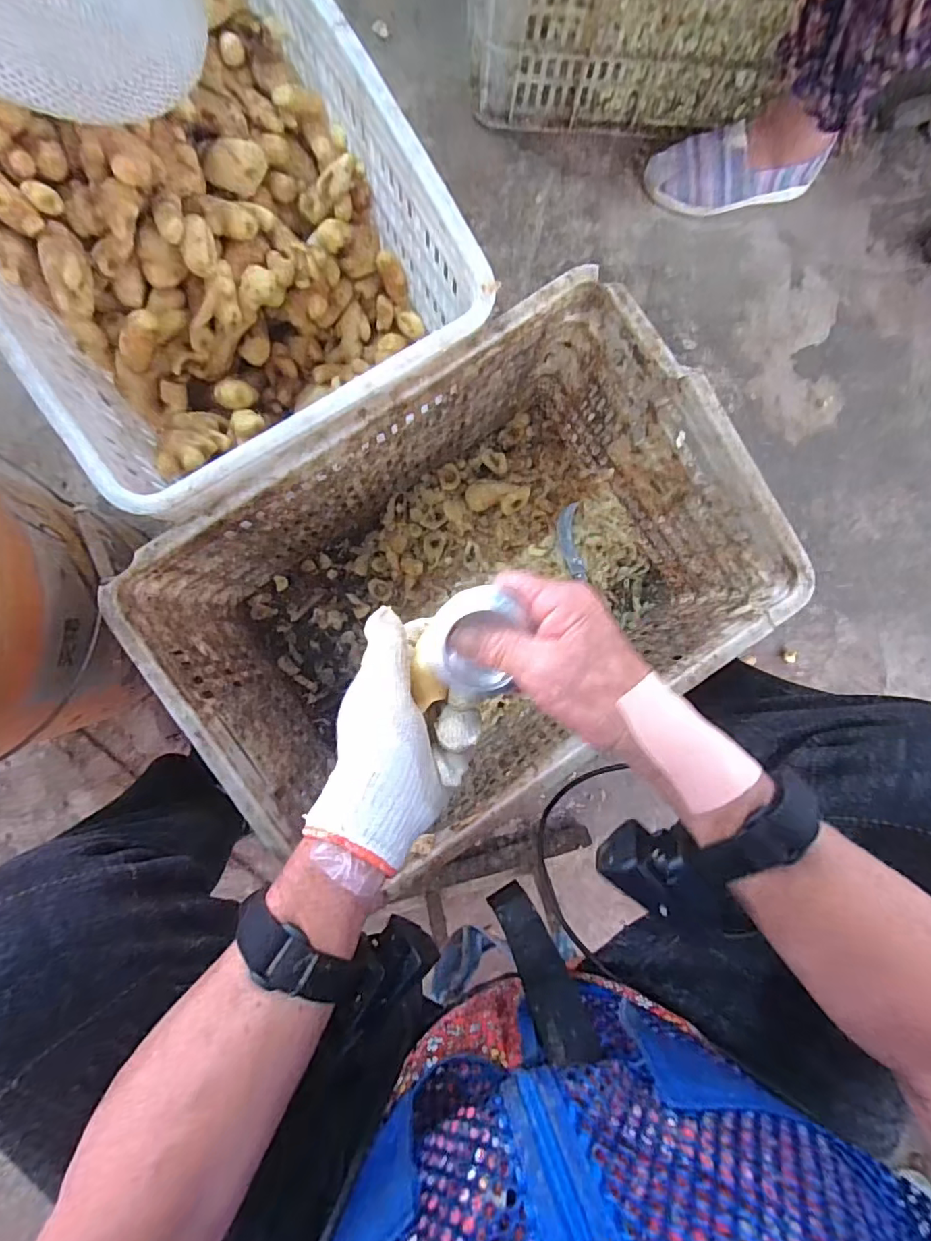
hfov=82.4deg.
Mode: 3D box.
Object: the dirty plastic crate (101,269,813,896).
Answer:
[{"bbox_3d":[0.000,-0.026,0.581,0.505,0.284,0.340,-34,91,-4],"label":"dirty plastic crate"}]

